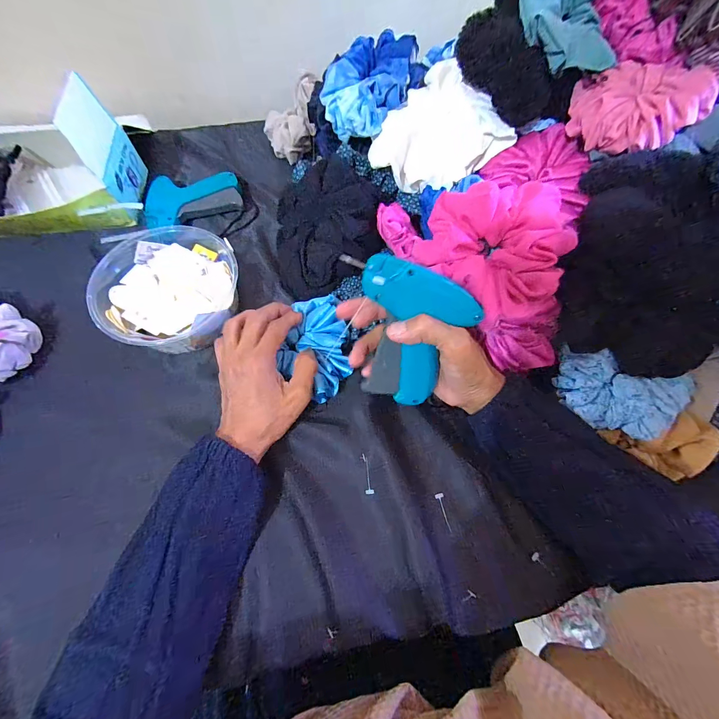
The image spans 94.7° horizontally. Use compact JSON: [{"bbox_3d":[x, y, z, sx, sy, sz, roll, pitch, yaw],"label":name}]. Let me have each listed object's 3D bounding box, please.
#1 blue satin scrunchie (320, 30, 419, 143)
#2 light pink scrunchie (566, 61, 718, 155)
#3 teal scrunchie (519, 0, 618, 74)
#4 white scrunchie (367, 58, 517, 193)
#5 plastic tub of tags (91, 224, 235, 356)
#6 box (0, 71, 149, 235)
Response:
[{"bbox_3d":[0.009,-0.302,0.369,0.103,0.050,0.106,8,88,16],"label":"blue satin scrunchie"},{"bbox_3d":[0.236,-0.216,0.283,0.094,0.042,0.073,18,66,6],"label":"light pink scrunchie"},{"bbox_3d":[0.175,-0.300,0.283,0.078,0.038,0.106,-5,92,-6],"label":"teal scrunchie"},{"bbox_3d":[0.077,-0.230,0.347,0.105,0.063,0.119,-34,72,-14],"label":"white scrunchie"},{"bbox_3d":[-0.203,-0.075,0.361,0.135,0.051,0.136,1,67,-2],"label":"plastic tub of tags"},{"bbox_3d":[-0.408,-0.230,0.395,0.240,0.107,0.141,-9,68,-5],"label":"box"}]

